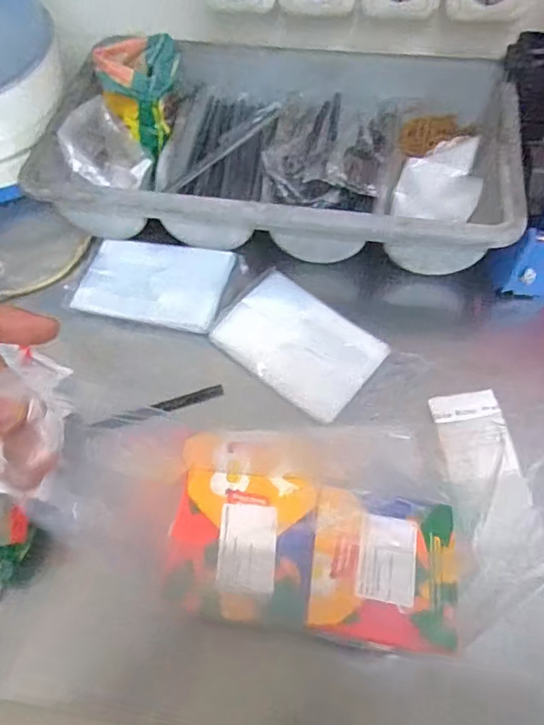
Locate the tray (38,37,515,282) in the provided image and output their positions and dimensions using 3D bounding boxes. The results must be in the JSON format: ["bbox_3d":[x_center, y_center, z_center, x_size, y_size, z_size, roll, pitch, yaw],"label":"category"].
[{"bbox_3d":[0.010,-0.246,0.634,0.491,0.091,0.274,6,60,6],"label":"tray"}]

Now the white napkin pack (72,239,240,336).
[{"bbox_3d":[-0.125,-0.086,0.610,0.160,0.015,0.106,7,60,6],"label":"white napkin pack"}]

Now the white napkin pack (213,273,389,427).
[{"bbox_3d":[0.028,-0.019,0.575,0.152,0.022,0.101,36,67,21],"label":"white napkin pack"}]

